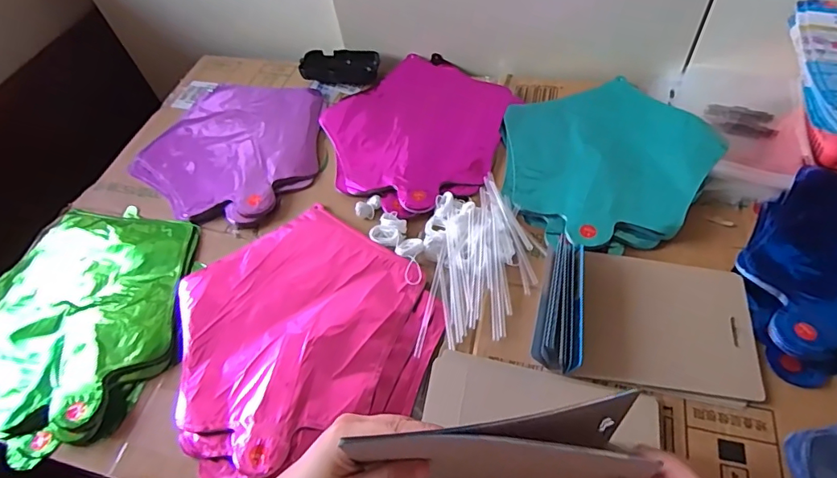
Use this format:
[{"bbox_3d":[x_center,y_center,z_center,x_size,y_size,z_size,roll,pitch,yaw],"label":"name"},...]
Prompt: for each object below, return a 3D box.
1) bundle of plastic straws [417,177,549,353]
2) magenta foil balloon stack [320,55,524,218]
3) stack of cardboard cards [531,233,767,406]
[{"bbox_3d":[0.065,0.022,0.465,0.091,0.020,0.175,10,57,14],"label":"bundle of plastic straws"},{"bbox_3d":[-0.009,-0.139,0.603,0.220,0.019,0.253,16,58,17],"label":"magenta foil balloon stack"},{"bbox_3d":[0.194,0.065,0.416,0.175,0.032,0.116,6,56,11],"label":"stack of cardboard cards"}]

